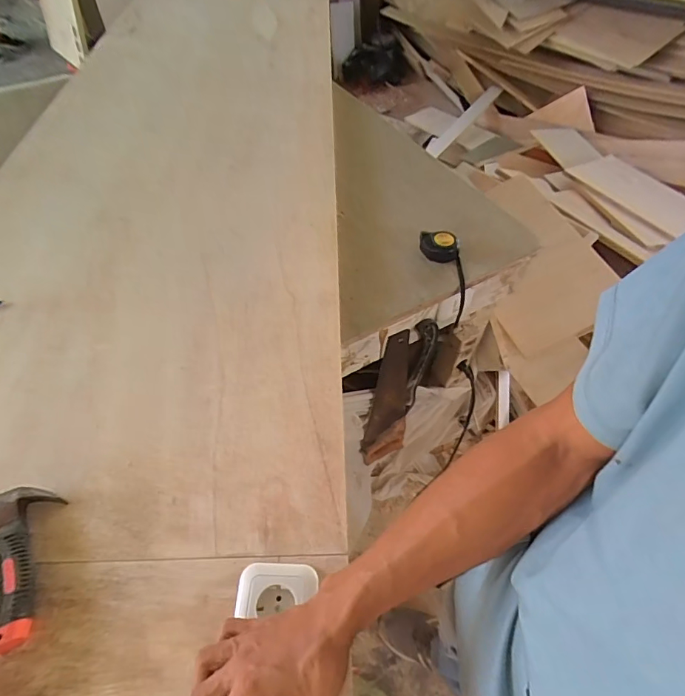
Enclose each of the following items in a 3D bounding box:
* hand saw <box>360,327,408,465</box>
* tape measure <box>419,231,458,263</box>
[{"bbox_3d":[0.097,0.134,1.020,0.126,0.516,0.014,-22,52,-13],"label":"hand saw"},{"bbox_3d":[0.170,-0.180,0.789,0.065,0.033,0.059,8,54,5],"label":"tape measure"}]

